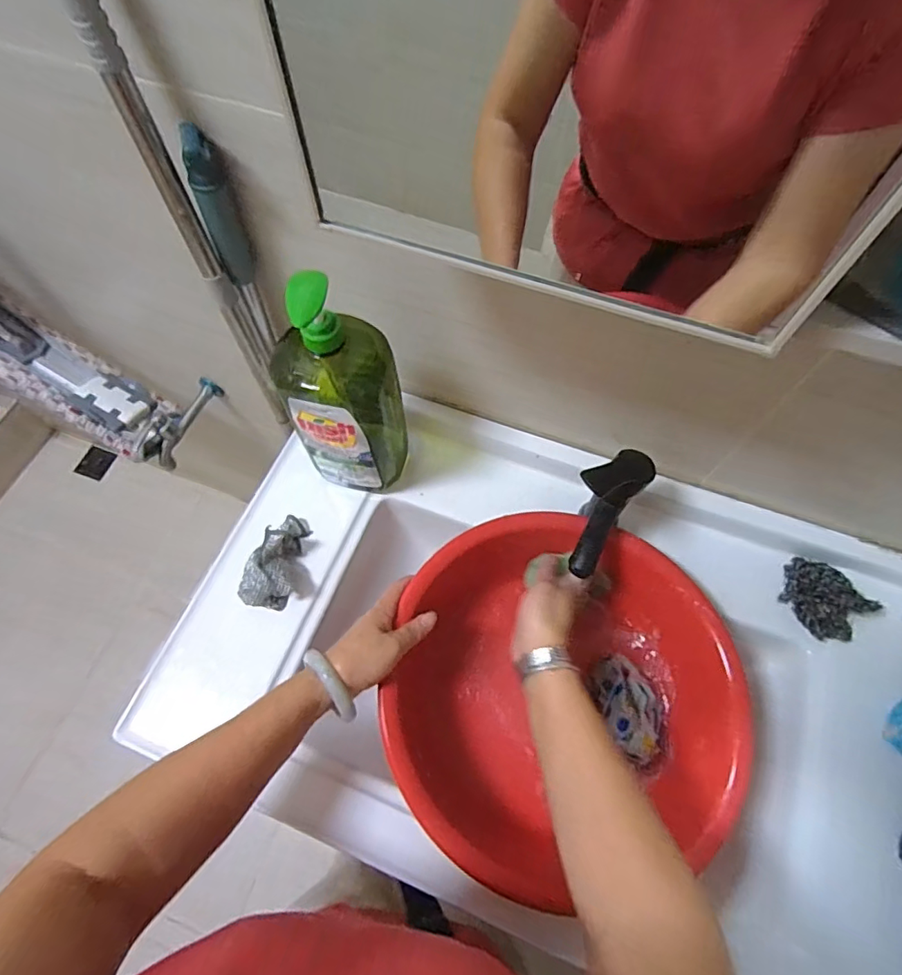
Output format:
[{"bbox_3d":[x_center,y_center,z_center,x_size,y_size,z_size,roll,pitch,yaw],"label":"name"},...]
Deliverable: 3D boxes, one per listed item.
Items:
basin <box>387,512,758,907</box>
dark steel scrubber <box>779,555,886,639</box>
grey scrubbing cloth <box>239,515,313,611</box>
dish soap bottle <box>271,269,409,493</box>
[{"bbox_3d":[0.100,0.203,0.573,0.356,0.115,0.371,0,65,0],"label":"basin"},{"bbox_3d":[0.406,0.117,0.563,0.063,0.056,0.093,-16,66,-7],"label":"dark steel scrubber"},{"bbox_3d":[-0.198,0.082,0.599,0.049,0.048,0.111,18,66,8],"label":"grey scrubbing cloth"},{"bbox_3d":[-0.112,-0.090,0.540,0.105,0.286,0.079,12,66,6],"label":"dish soap bottle"}]

